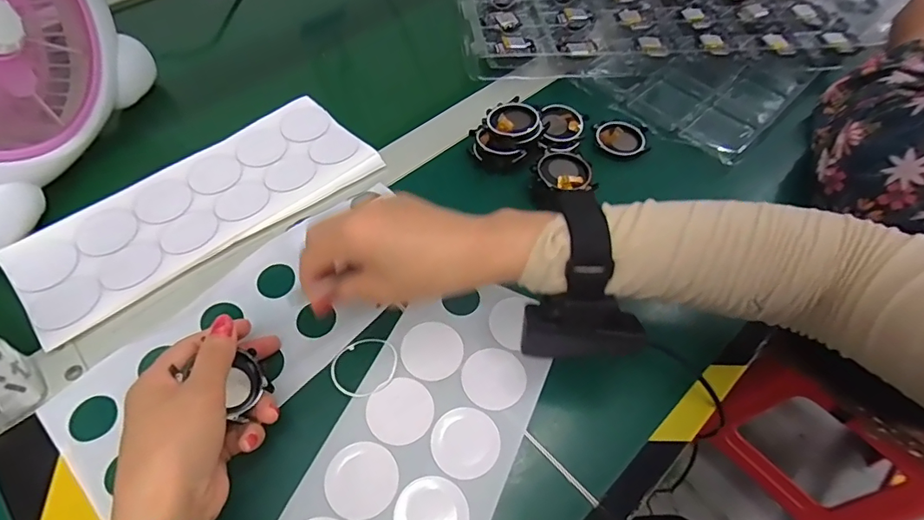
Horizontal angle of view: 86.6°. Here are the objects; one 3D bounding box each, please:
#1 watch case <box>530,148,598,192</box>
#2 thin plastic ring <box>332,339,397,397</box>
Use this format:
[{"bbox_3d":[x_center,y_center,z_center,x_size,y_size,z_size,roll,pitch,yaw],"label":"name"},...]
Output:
[{"bbox_3d":[0.088,-0.074,0.407,0.050,0.009,0.047,27,54,17],"label":"watch case"},{"bbox_3d":[-0.066,0.071,0.332,0.045,0.004,0.041,1,56,-1],"label":"thin plastic ring"}]

